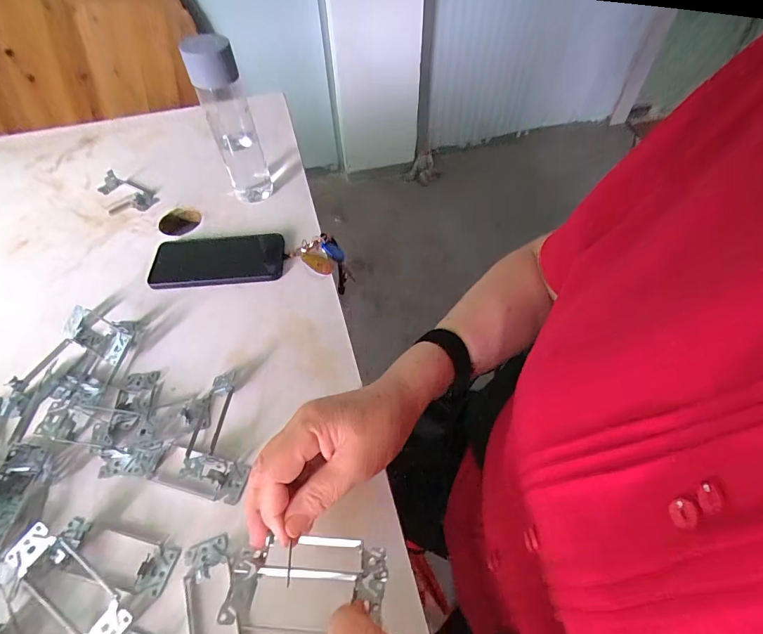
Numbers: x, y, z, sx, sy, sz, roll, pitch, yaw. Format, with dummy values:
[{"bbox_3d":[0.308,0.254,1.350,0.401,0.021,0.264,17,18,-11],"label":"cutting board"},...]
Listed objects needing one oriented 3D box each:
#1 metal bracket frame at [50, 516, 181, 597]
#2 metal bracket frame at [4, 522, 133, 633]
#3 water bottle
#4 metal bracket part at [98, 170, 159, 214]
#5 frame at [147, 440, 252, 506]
[{"bbox_3d":[-0.221,0.194,0.318,0.101,0.017,0.041,7,55,6],"label":"metal bracket frame"},{"bbox_3d":[-0.239,0.208,0.300,0.106,0.015,0.037,39,63,7],"label":"metal bracket frame"},{"bbox_3d":[-0.201,-0.258,0.525,0.056,0.206,0.053,-25,58,-16],"label":"water bottle"},{"bbox_3d":[-0.394,-0.191,0.592,0.105,0.027,0.064,37,64,24],"label":"metal bracket part"},{"bbox_3d":[-0.167,0.137,0.353,0.086,0.025,0.036,12,56,10],"label":"frame"}]

